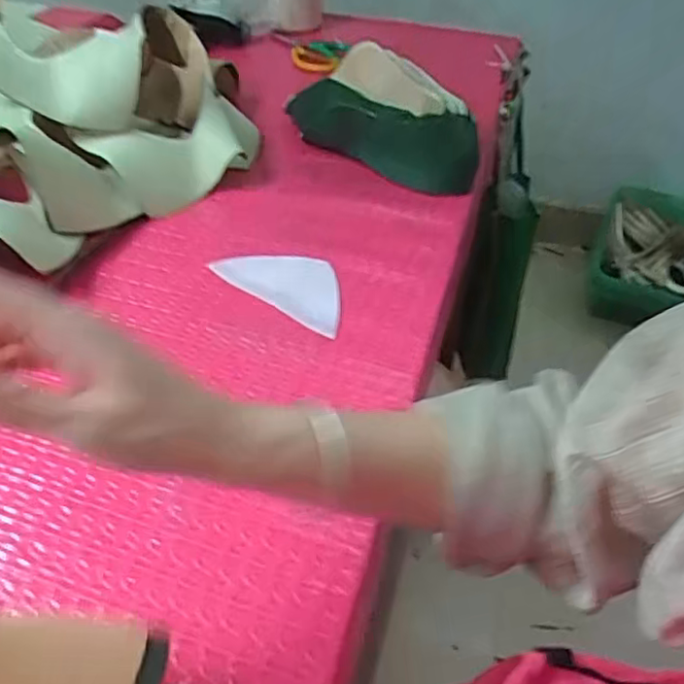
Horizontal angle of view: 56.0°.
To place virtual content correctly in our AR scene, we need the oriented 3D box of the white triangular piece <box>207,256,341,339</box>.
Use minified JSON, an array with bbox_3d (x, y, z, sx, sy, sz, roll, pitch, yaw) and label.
[{"bbox_3d":[-0.044,-0.056,0.579,0.137,0.007,0.071,29,54,24],"label":"white triangular piece"}]

